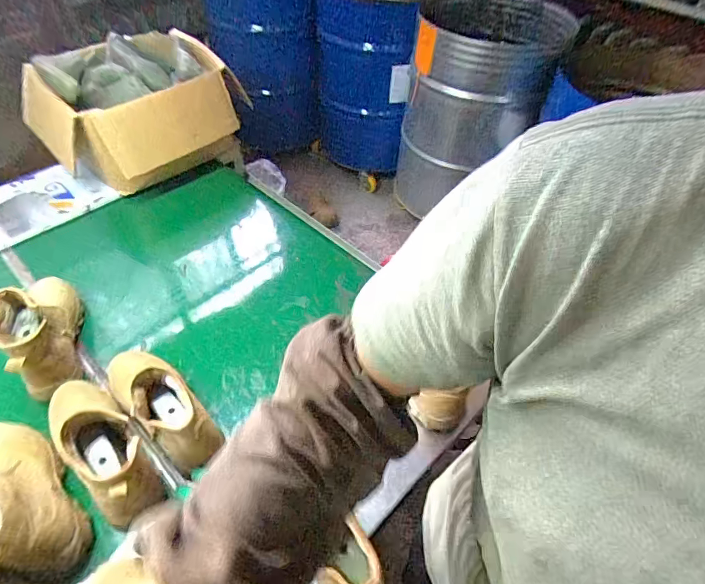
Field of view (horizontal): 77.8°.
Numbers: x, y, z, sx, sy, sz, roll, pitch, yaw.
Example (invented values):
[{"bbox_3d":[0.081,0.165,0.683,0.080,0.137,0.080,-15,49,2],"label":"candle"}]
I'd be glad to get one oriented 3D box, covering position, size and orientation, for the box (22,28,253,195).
[{"bbox_3d":[-0.578,-0.490,1.172,0.444,0.270,0.317,-36,61,-27],"label":"box"}]

